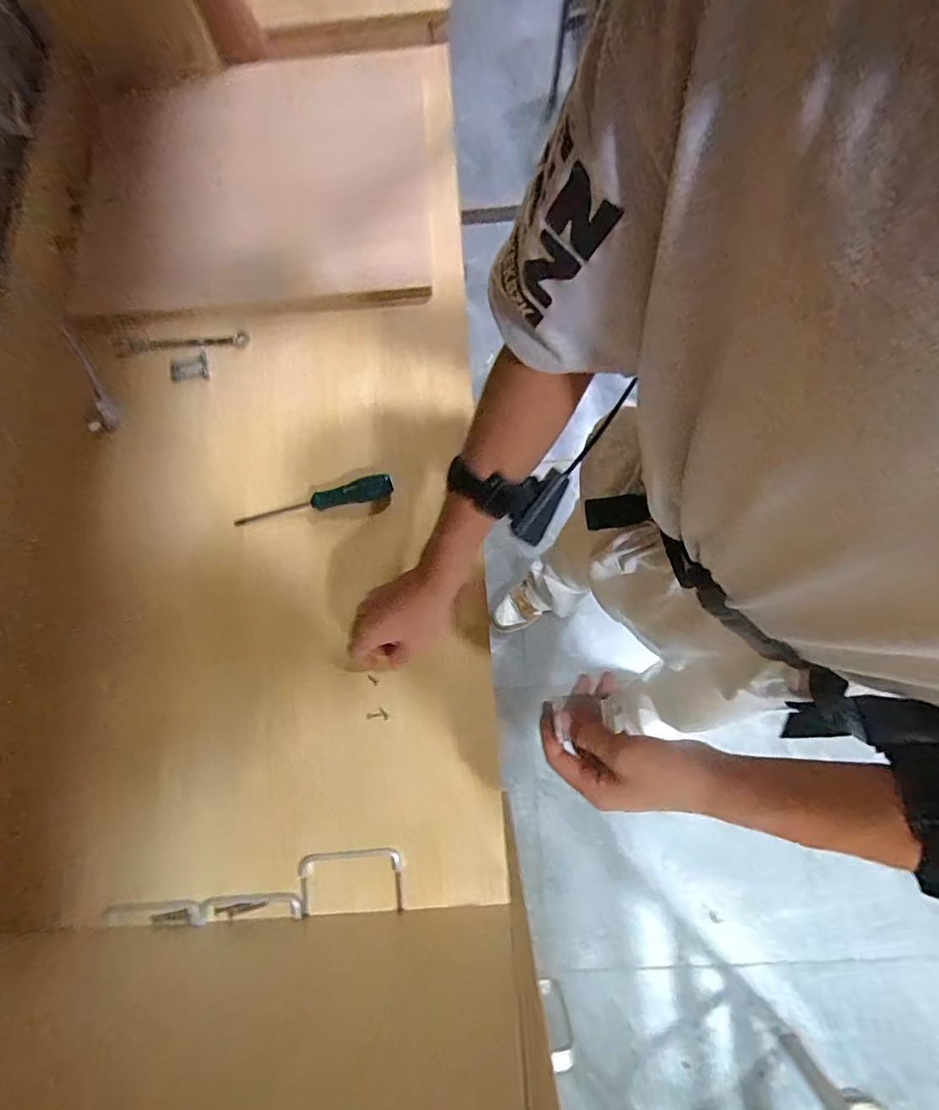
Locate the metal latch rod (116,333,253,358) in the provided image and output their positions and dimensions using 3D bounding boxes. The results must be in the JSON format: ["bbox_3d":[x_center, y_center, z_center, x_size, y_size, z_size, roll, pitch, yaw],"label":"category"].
[{"bbox_3d":[-0.382,-0.282,0.705,0.172,0.020,0.022,-5,75,1],"label":"metal latch rod"}]

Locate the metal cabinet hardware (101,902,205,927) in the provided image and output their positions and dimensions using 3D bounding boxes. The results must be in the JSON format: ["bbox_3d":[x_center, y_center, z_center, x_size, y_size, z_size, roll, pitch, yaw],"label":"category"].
[{"bbox_3d":[-0.314,0.358,0.528,0.100,0.006,0.020,-1,74,0],"label":"metal cabinet hardware"}]

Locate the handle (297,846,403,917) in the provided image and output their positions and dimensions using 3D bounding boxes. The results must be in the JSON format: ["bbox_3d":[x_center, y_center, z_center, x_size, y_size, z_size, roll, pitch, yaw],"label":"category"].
[{"bbox_3d":[-0.121,0.330,0.535,0.104,0.007,0.057,-5,75,1],"label":"handle"}]

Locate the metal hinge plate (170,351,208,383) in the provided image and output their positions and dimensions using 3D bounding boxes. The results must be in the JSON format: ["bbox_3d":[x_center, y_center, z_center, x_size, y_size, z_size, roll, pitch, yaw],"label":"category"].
[{"bbox_3d":[-0.370,-0.247,0.696,0.049,0.004,0.032,-7,104,0],"label":"metal hinge plate"}]

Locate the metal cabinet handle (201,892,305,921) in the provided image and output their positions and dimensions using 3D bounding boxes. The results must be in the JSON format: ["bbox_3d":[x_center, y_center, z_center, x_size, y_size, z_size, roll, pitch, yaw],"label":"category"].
[{"bbox_3d":[-0.218,0.353,0.531,0.102,0.006,0.023,0,74,0],"label":"metal cabinet handle"}]

